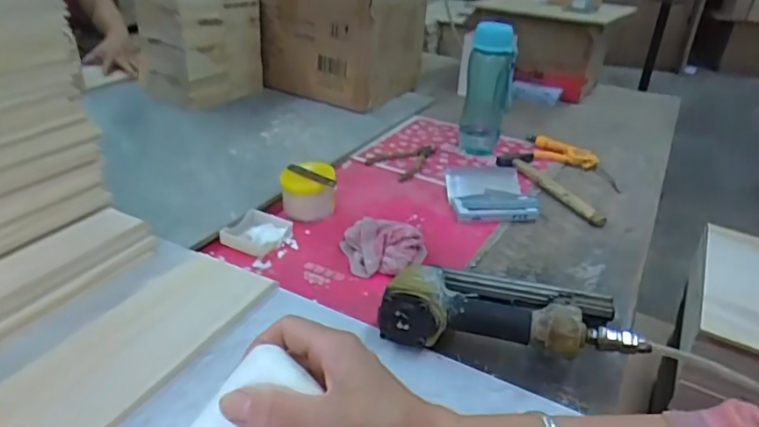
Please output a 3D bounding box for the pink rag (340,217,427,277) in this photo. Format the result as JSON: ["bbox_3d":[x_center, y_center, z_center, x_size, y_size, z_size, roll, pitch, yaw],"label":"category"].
[{"bbox_3d":[0.004,0.046,0.707,0.107,0.054,0.075,6,30,3],"label":"pink rag"}]

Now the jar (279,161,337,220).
[{"bbox_3d":[-0.105,-0.032,0.808,0.083,0.072,0.073,0,30,-9],"label":"jar"}]

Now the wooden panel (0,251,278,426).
[{"bbox_3d":[-0.235,0.123,0.541,0.130,0.012,0.269,18,32,22],"label":"wooden panel"}]

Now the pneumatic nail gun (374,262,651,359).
[{"bbox_3d":[0.128,0.091,0.585,0.233,0.063,0.157,9,30,7],"label":"pneumatic nail gun"}]

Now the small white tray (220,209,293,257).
[{"bbox_3d":[-0.167,0.026,0.746,0.080,0.020,0.076,11,30,11],"label":"small white tray"}]

